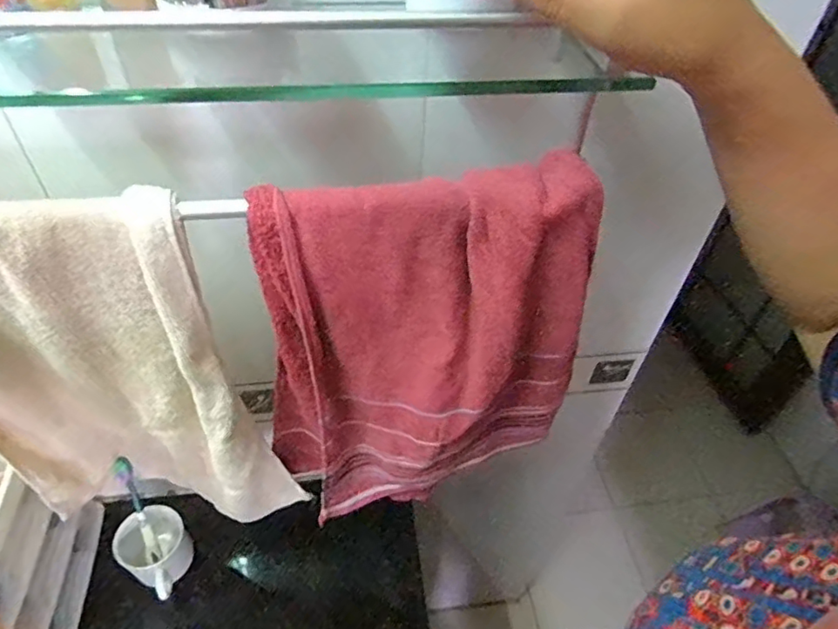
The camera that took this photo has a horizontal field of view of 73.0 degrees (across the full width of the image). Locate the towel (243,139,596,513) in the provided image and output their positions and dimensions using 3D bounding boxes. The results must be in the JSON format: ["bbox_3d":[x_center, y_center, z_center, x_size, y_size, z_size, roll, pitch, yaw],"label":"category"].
[{"bbox_3d":[0.002,0.047,0.459,0.252,0.346,0.065,-3,47,-5],"label":"towel"}]

